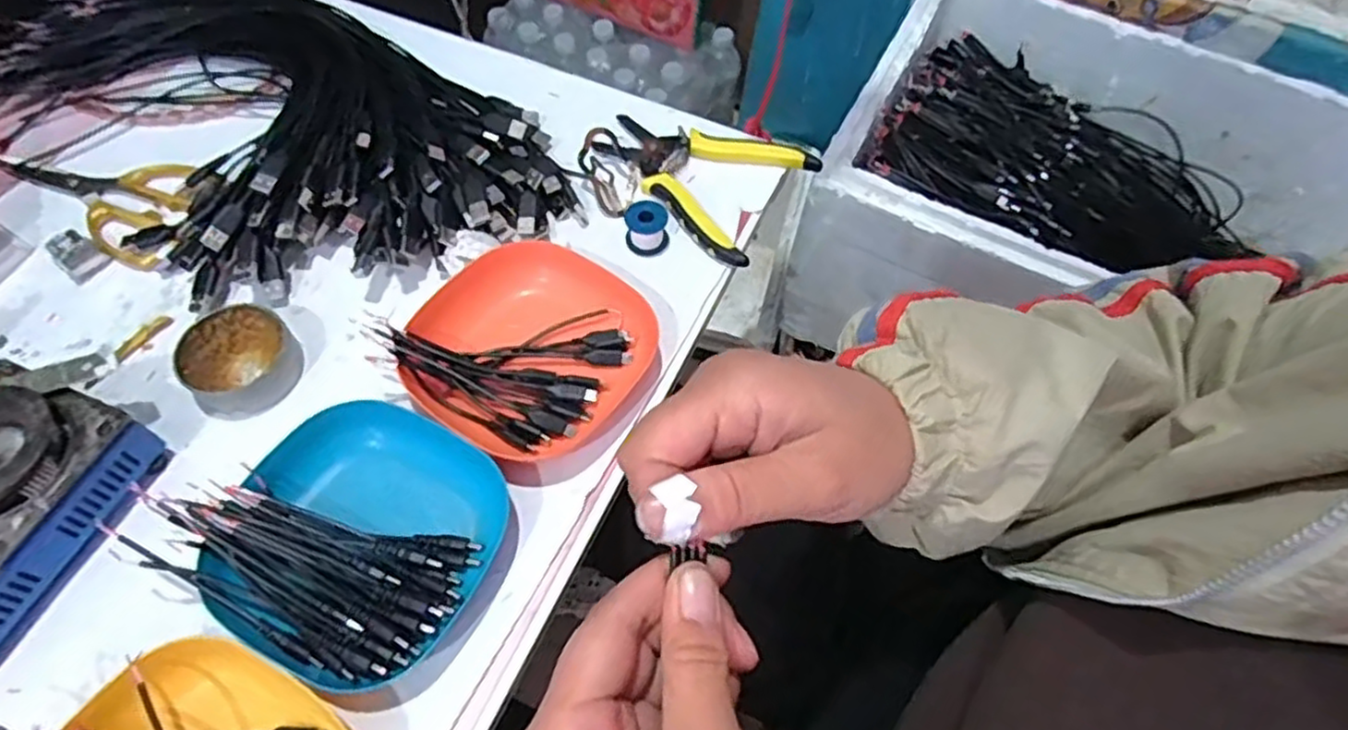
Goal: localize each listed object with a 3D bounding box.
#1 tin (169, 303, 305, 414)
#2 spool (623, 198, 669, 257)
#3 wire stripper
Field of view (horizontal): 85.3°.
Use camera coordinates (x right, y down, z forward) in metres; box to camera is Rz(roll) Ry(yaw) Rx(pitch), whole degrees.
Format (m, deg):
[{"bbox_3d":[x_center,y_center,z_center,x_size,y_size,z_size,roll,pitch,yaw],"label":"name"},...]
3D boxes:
[{"bbox_3d":[-0.269,-0.005,0.455,0.062,0.023,0.062,28,63,12],"label":"tin"},{"bbox_3d":[-0.019,-0.096,0.512,0.029,0.026,0.027,1,60,-2],"label":"spool"},{"bbox_3d":[0.014,-0.146,0.548,0.152,0.017,0.117,30,63,13],"label":"wire stripper"}]

